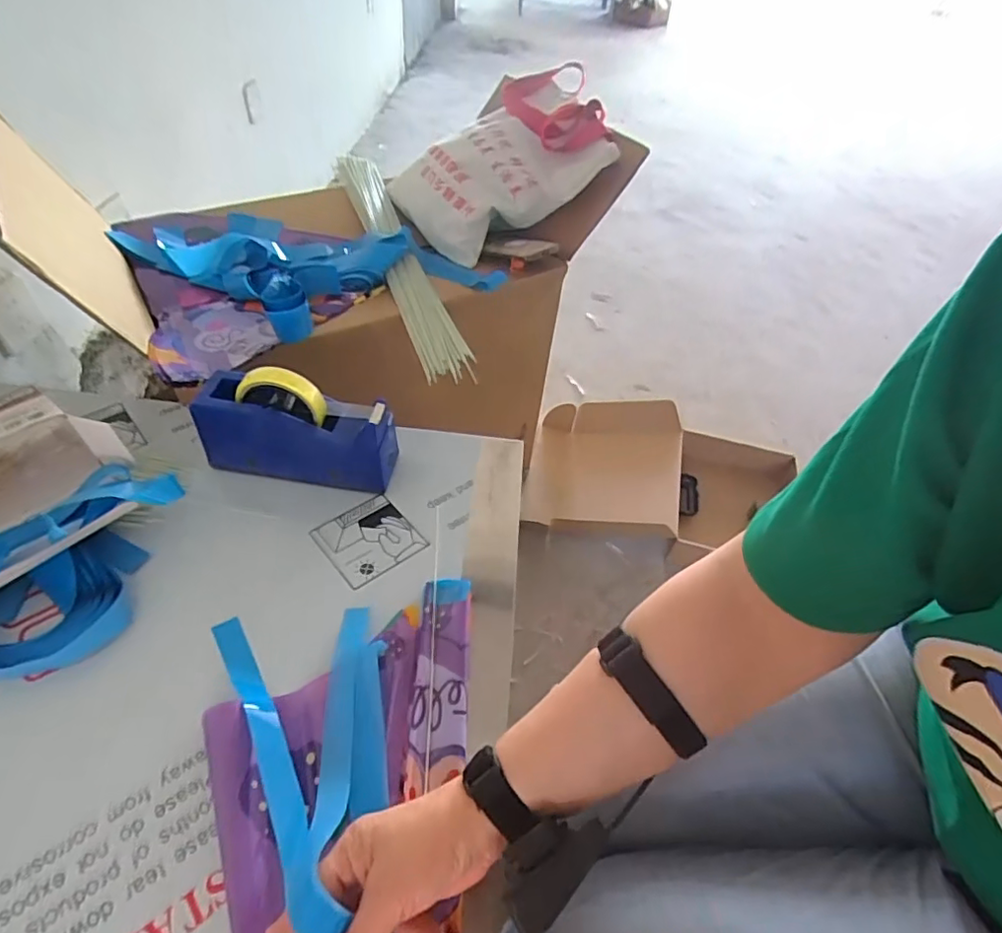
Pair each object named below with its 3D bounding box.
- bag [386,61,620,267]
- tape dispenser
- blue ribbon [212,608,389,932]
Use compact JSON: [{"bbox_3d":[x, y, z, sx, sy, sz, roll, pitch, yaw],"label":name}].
[{"bbox_3d":[0.010,-0.504,0.937,0.358,0.100,0.249,-30,75,0],"label":"bag"},{"bbox_3d":[-0.219,-0.041,0.615,0.199,0.123,0.068,8,48,2],"label":"tape dispenser"},{"bbox_3d":[-0.139,0.192,0.446,0.121,0.074,0.256,-23,54,-24],"label":"blue ribbon"}]

